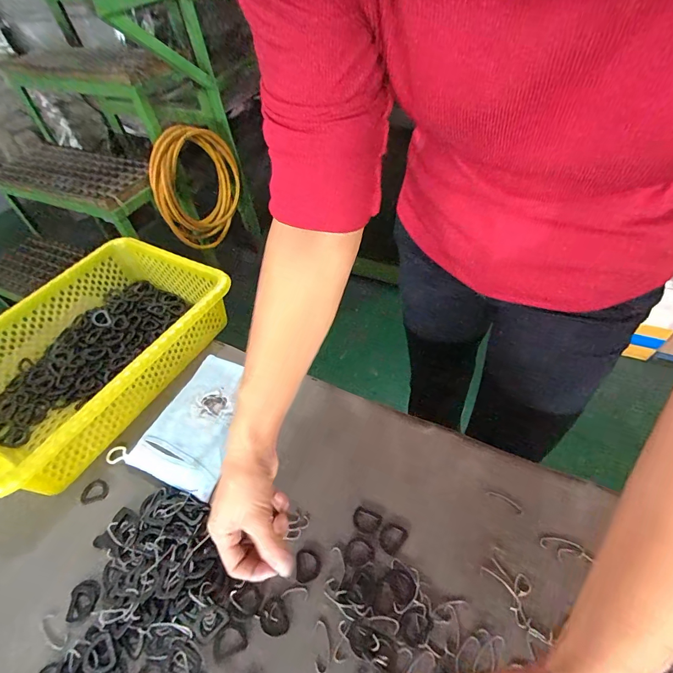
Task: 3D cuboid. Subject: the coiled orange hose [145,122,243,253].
[{"bbox_3d":[-0.466,-0.510,1.322,0.052,0.393,0.375,23,57,24],"label":"coiled orange hose"}]

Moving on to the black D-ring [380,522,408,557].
[{"bbox_3d":[0.055,0.199,0.375,0.023,0.004,0.029,30,58,26],"label":"black D-ring"}]

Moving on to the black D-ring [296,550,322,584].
[{"bbox_3d":[-0.028,0.221,0.365,0.025,0.004,0.029,-4,50,1],"label":"black D-ring"}]

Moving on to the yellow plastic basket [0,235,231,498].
[{"bbox_3d":[-0.333,0.016,0.510,0.249,0.084,0.344,22,55,21],"label":"yellow plastic basket"}]

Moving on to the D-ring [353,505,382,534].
[{"bbox_3d":[0.030,0.188,0.386,0.028,0.004,0.024,20,55,20],"label":"D-ring"}]

